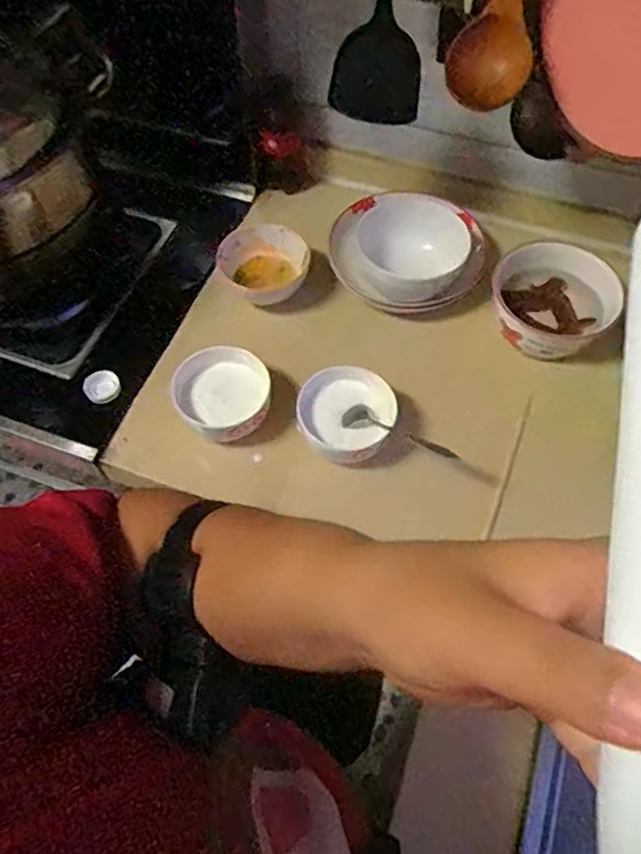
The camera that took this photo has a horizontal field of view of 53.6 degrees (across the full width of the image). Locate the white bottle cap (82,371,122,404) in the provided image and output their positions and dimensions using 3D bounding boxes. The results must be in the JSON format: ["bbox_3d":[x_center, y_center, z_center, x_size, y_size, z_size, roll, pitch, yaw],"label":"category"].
[{"bbox_3d":[-0.257,-0.047,0.744,0.041,0.027,0.033,-37,66,-19],"label":"white bottle cap"}]

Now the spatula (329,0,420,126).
[{"bbox_3d":[0.059,-0.443,0.598,0.095,0.339,0.052,5,60,3],"label":"spatula"}]

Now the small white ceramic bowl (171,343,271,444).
[{"bbox_3d":[-0.110,-0.037,0.711,0.102,0.050,0.102,0,60,0],"label":"small white ceramic bowl"}]

